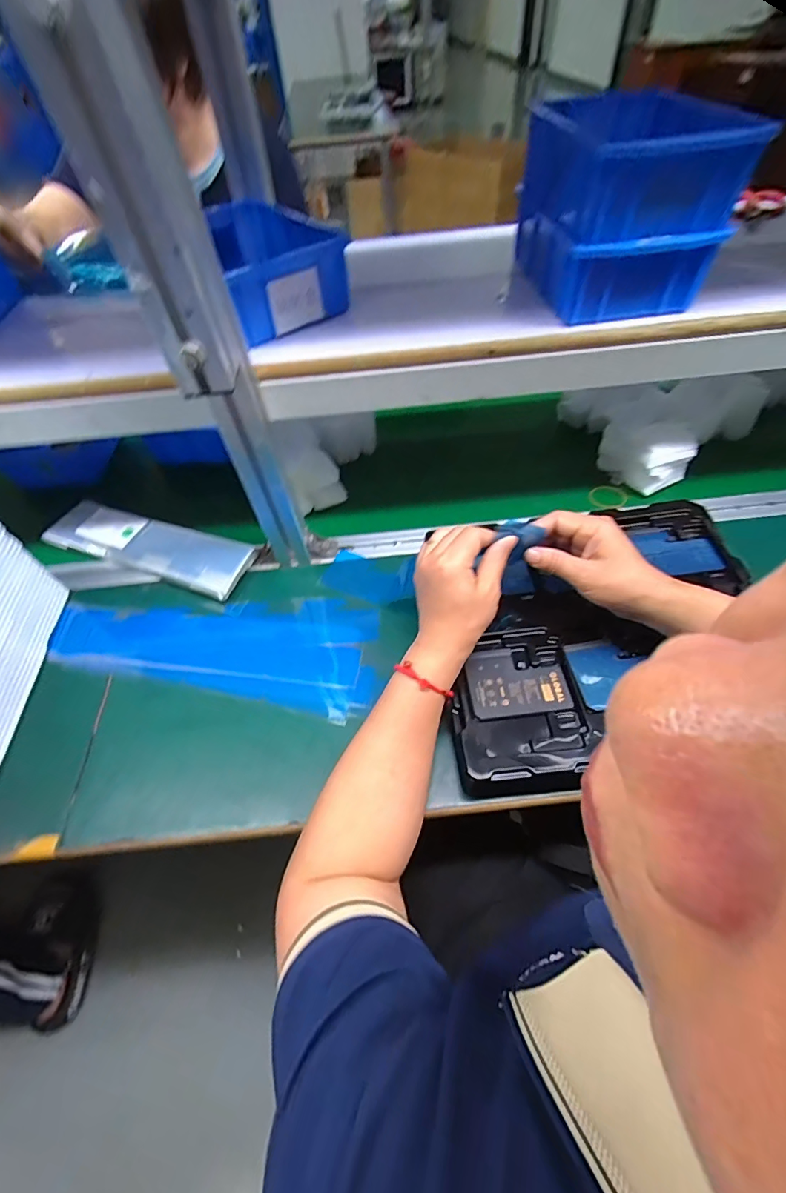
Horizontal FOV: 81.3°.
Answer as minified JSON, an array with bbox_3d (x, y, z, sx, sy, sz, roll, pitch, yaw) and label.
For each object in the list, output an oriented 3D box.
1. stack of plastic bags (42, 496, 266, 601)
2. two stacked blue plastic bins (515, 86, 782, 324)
[{"bbox_3d":[-0.314,-0.063,0.590,0.280,0.030,0.078,15,56,14],"label":"stack of plastic bags"},{"bbox_3d":[0.206,-0.359,0.424,0.136,0.130,0.192,-5,53,0],"label":"two stacked blue plastic bins"}]

